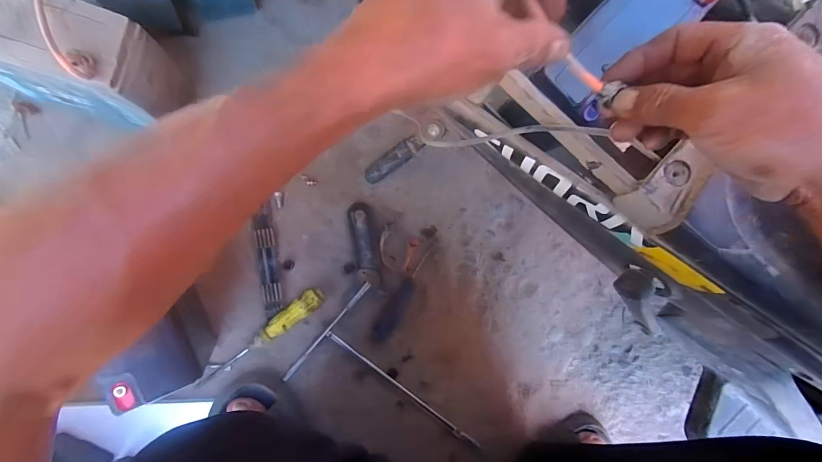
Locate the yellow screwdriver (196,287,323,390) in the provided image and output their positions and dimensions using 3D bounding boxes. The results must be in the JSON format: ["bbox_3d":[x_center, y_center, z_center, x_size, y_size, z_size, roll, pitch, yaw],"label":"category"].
[{"bbox_3d":[-0.197,0.141,0.481,0.184,0.022,0.025,-38,95,-11],"label":"yellow screwdriver"}]

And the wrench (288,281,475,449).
[{"bbox_3d":[-0.014,0.227,0.503,0.277,0.029,0.168,41,82,-4],"label":"wrench"}]

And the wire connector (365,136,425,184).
[{"bbox_3d":[-0.025,-0.104,0.515,0.101,0.024,0.028,-30,91,33],"label":"wire connector"}]

